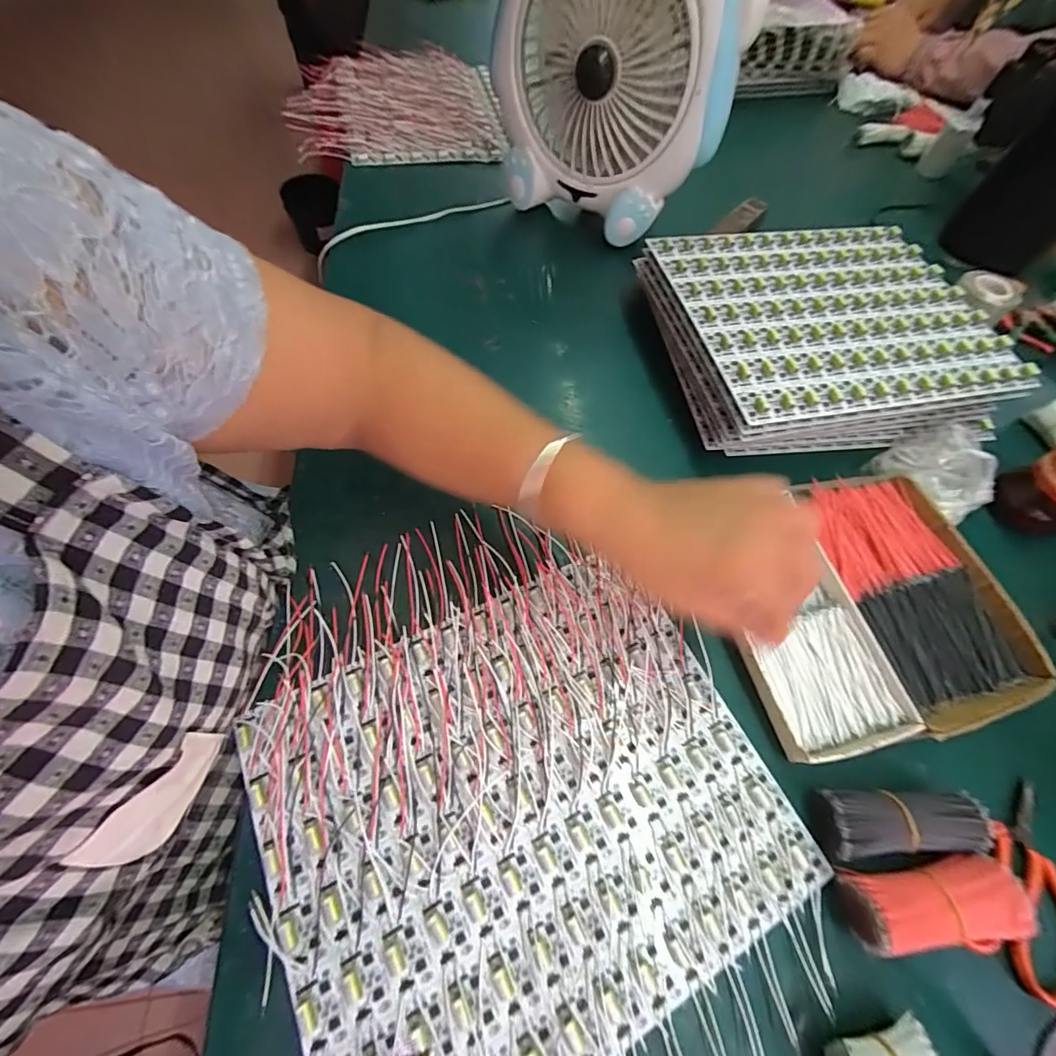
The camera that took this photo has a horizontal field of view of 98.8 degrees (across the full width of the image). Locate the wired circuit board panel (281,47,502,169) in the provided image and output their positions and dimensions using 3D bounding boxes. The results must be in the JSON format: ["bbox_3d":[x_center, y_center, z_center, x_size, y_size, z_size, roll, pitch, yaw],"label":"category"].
[{"bbox_3d":[-0.199,-0.642,0.689,0.310,0.040,0.303,-7,61,-8],"label":"wired circuit board panel"}]

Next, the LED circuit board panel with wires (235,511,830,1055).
[{"bbox_3d":[-0.009,0.141,0.278,0.280,0.021,0.330,-22,65,-16],"label":"LED circuit board panel with wires"}]

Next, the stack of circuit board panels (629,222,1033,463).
[{"bbox_3d":[0.285,-0.192,0.449,0.303,0.063,0.250,-4,61,-7],"label":"stack of circuit board panels"}]

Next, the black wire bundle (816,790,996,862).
[{"bbox_3d":[0.221,0.177,0.270,0.090,0.026,0.034,3,61,-3],"label":"black wire bundle"}]

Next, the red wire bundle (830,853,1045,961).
[{"bbox_3d":[0.224,0.208,0.251,0.090,0.030,0.034,-4,61,-7],"label":"red wire bundle"}]

